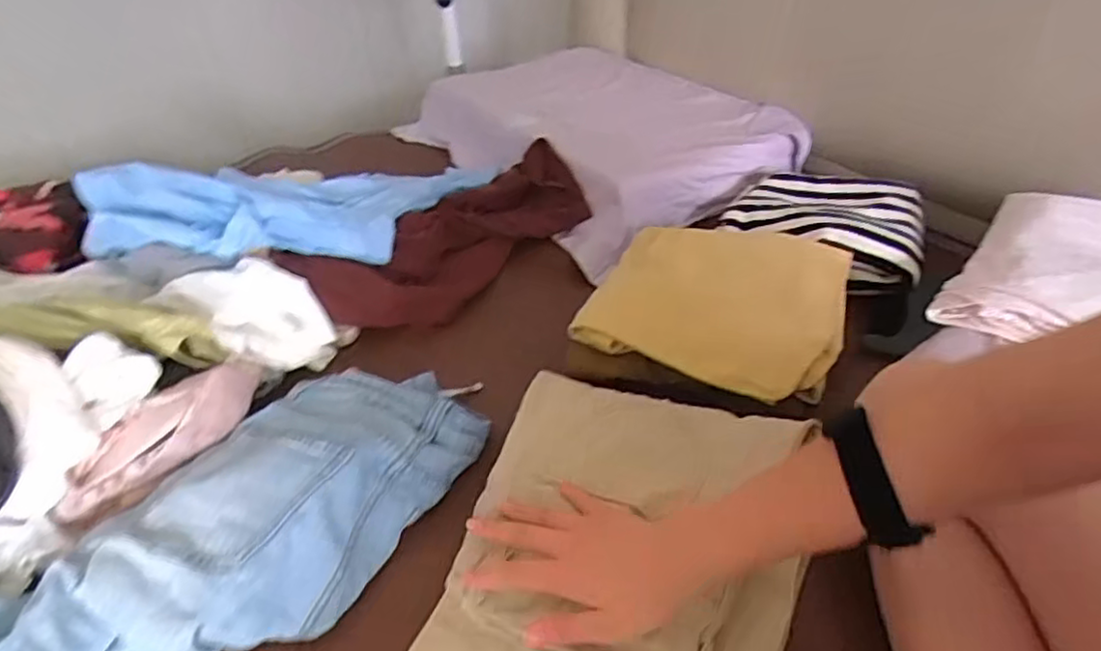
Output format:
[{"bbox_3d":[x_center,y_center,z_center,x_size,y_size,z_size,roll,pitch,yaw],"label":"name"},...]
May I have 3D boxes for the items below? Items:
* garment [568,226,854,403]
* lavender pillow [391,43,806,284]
[{"bbox_3d":[0.190,-0.040,0.705,0.241,0.052,0.259,19,43,25],"label":"garment"},{"bbox_3d":[0.064,-0.329,1.124,0.445,0.094,0.607,-24,43,-26],"label":"lavender pillow"}]

